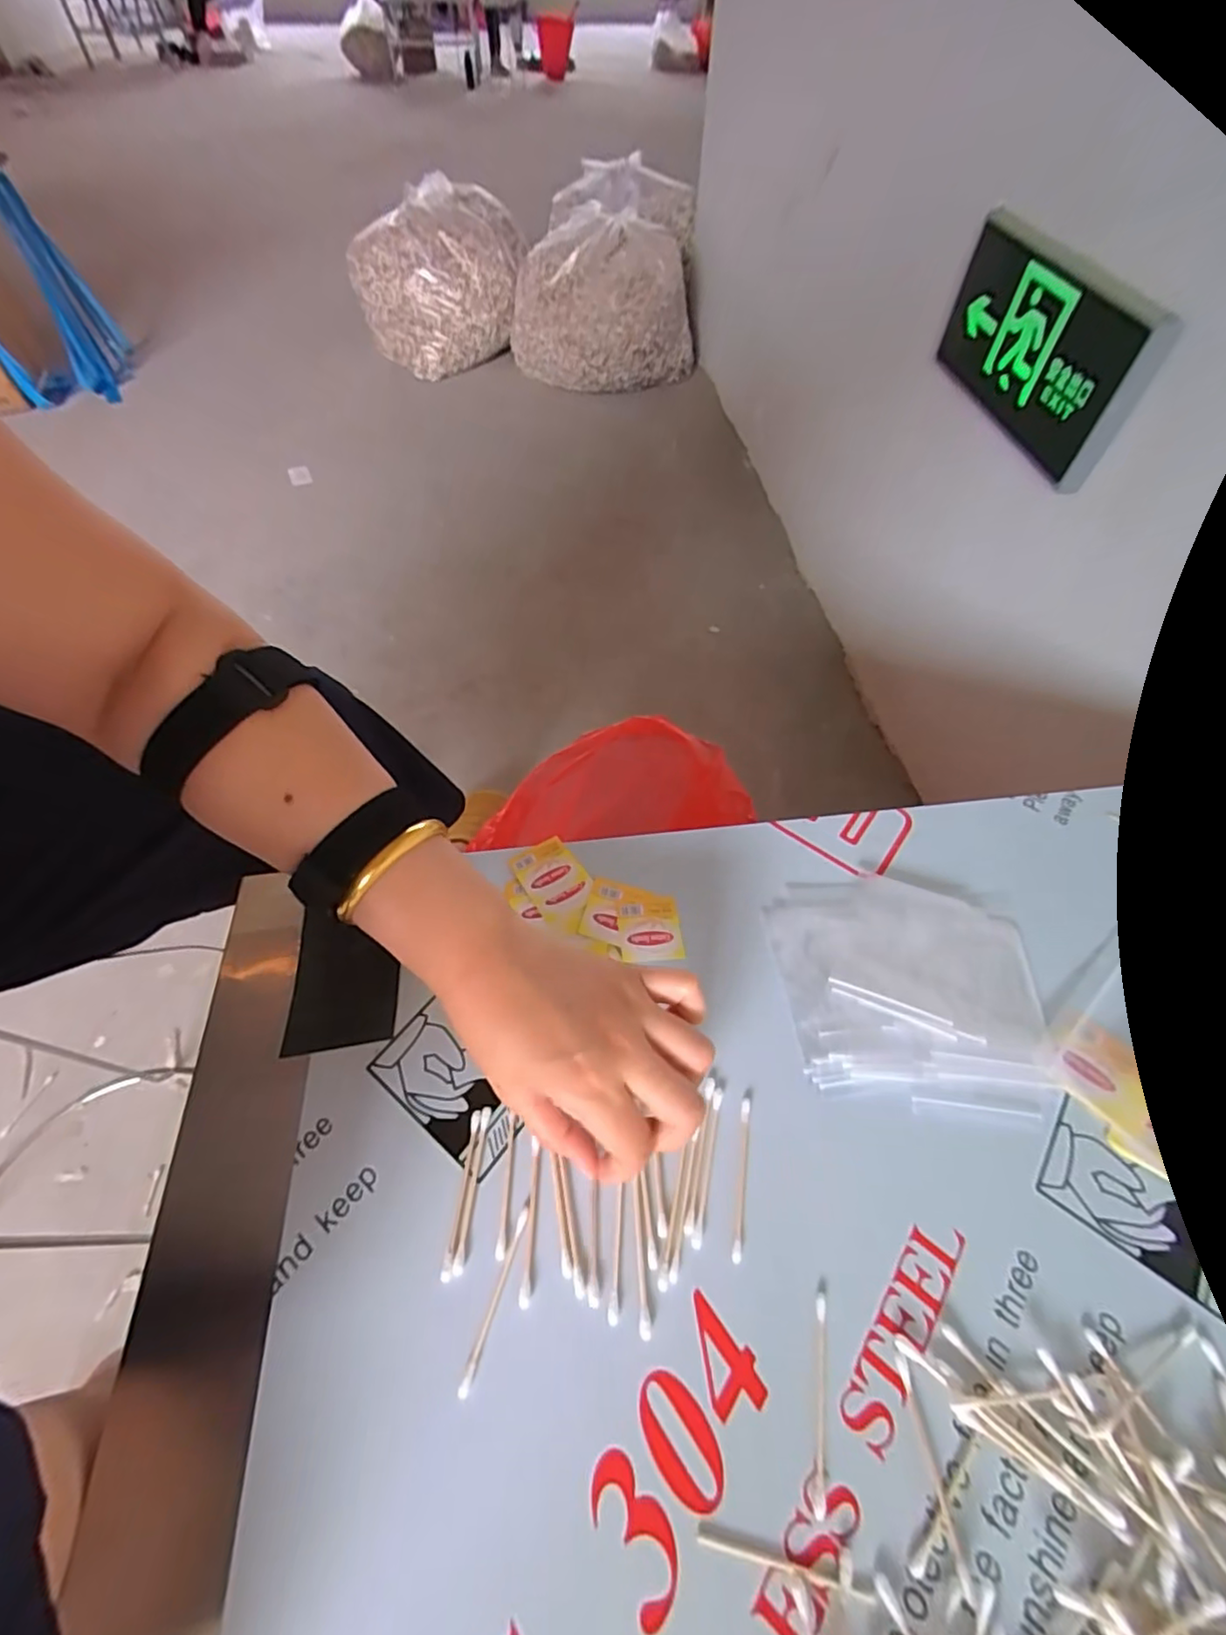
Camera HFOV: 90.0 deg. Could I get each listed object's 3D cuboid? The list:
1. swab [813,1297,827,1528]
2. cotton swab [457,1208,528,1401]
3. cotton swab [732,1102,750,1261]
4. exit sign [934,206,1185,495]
[{"bbox_3d":[0.090,0.250,0.264,0.005,0.004,0.071,9,56,7],"label":"swab"},{"bbox_3d":[-0.054,0.221,0.281,0.005,0.004,0.071,15,57,11],"label":"cotton swab"},{"bbox_3d":[0.065,0.181,0.311,0.005,0.004,0.072,8,56,7],"label":"cotton swab"},{"bbox_3d":[0.475,-0.542,0.699,0.039,0.153,0.358,-5,56,-3],"label":"exit sign"}]

